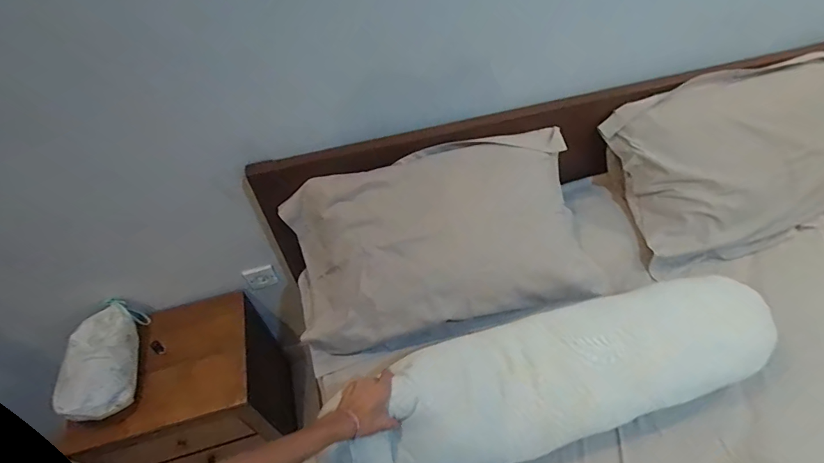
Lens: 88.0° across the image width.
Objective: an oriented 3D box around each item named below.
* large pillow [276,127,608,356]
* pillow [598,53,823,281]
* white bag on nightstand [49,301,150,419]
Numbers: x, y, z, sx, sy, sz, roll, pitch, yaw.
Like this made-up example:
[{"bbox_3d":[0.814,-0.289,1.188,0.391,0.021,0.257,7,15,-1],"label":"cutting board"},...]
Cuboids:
[{"bbox_3d":[0.065,0.049,0.994,0.690,0.160,0.478,-12,83,-2],"label":"large pillow"},{"bbox_3d":[0.824,-0.179,1.078,0.611,0.165,0.446,-15,84,-3],"label":"pillow"},{"bbox_3d":[-0.740,0.309,1.023,0.122,0.097,0.267,-11,50,-6],"label":"white bag on nightstand"}]

